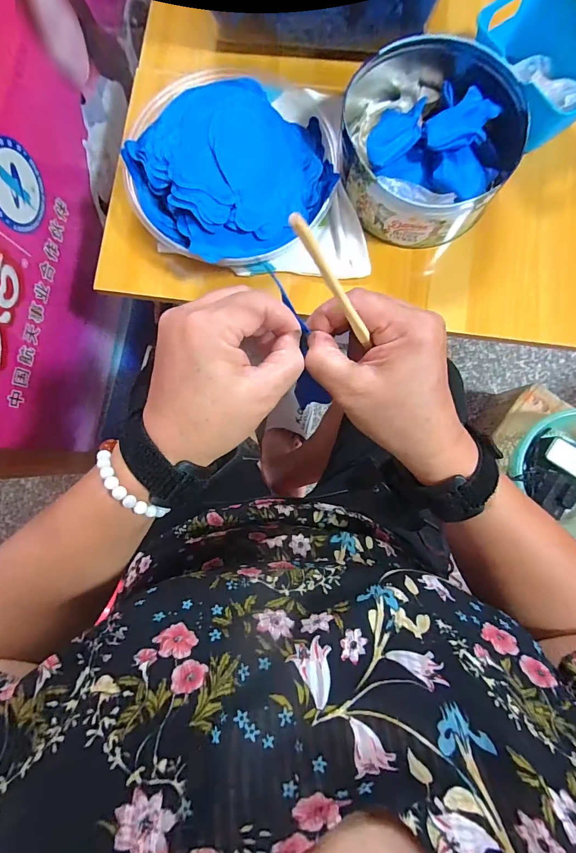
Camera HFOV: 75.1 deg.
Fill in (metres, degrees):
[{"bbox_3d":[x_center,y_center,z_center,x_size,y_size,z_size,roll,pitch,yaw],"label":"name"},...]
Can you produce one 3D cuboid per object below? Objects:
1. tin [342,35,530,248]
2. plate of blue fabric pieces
[{"bbox_3d":[0.160,-0.324,0.423,0.181,0.064,0.216,4,83,4],"label":"tin"},{"bbox_3d":[-0.065,-0.311,0.425,0.230,0.060,0.228,0,82,3],"label":"plate of blue fabric pieces"}]

